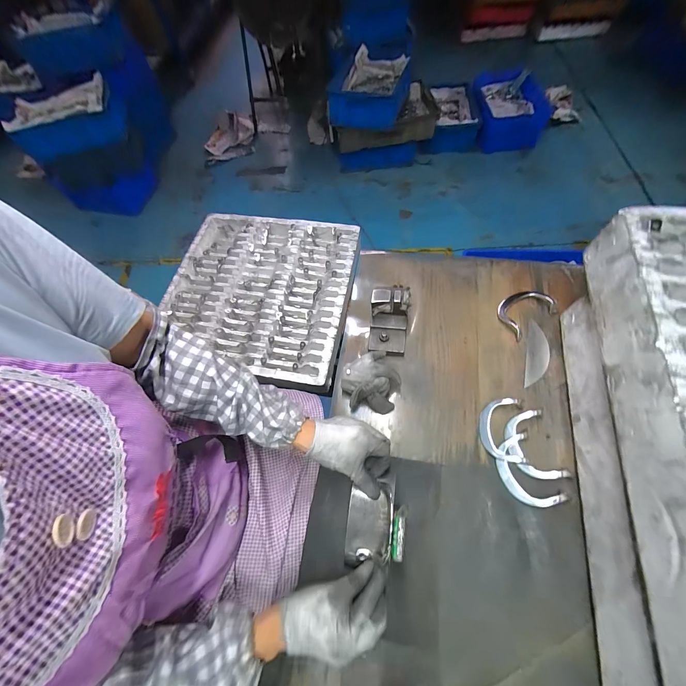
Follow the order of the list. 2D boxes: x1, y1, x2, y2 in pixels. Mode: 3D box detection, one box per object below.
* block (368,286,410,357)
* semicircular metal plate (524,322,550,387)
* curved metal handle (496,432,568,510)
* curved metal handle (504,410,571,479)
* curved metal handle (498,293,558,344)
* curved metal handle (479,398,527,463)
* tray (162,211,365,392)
[{"bbox_3d":[0.078,-0.037,0.502,0.063,0.076,0.097,3,65,7],"label":"block"},{"bbox_3d":[0.328,0.019,0.497,0.037,0.004,0.121,15,67,12],"label":"semicircular metal plate"},{"bbox_3d":[0.255,0.184,0.417,0.058,0.020,0.092,-23,65,-6],"label":"curved metal handle"},{"bbox_3d":[0.269,0.149,0.426,0.062,0.019,0.092,-12,64,0],"label":"curved metal handle"},{"bbox_3d":[0.321,-0.059,0.526,0.097,0.023,0.071,-34,66,-11],"label":"curved metal handle"},{"bbox_3d":[0.235,0.129,0.440,0.051,0.019,0.090,2,65,7],"label":"curved metal handle"},{"bbox_3d":[-0.249,-0.162,0.894,0.540,0.047,0.533,9,65,8],"label":"tray"}]

